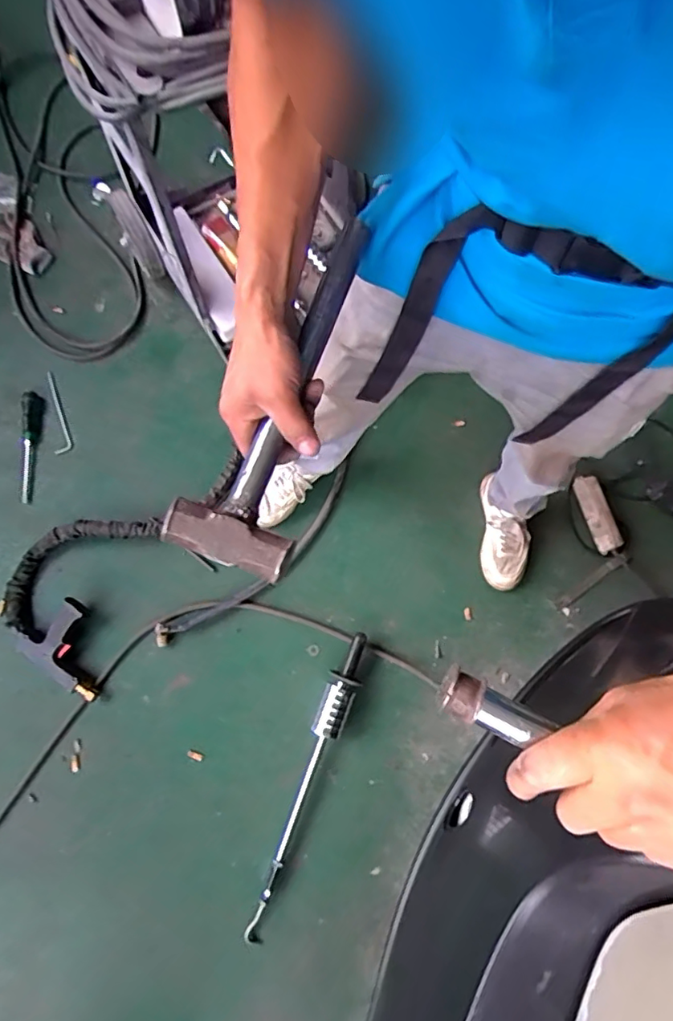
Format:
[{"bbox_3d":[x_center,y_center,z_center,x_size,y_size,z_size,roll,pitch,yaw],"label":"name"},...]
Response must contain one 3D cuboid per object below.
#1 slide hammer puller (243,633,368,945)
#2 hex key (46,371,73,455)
[{"bbox_3d":[-0.060,0.562,1.112,0.062,0.051,0.637,21,77,2],"label":"slide hammer puller"},{"bbox_3d":[-0.651,-0.226,1.255,0.035,0.015,0.184,-13,90,-1],"label":"hex key"}]

